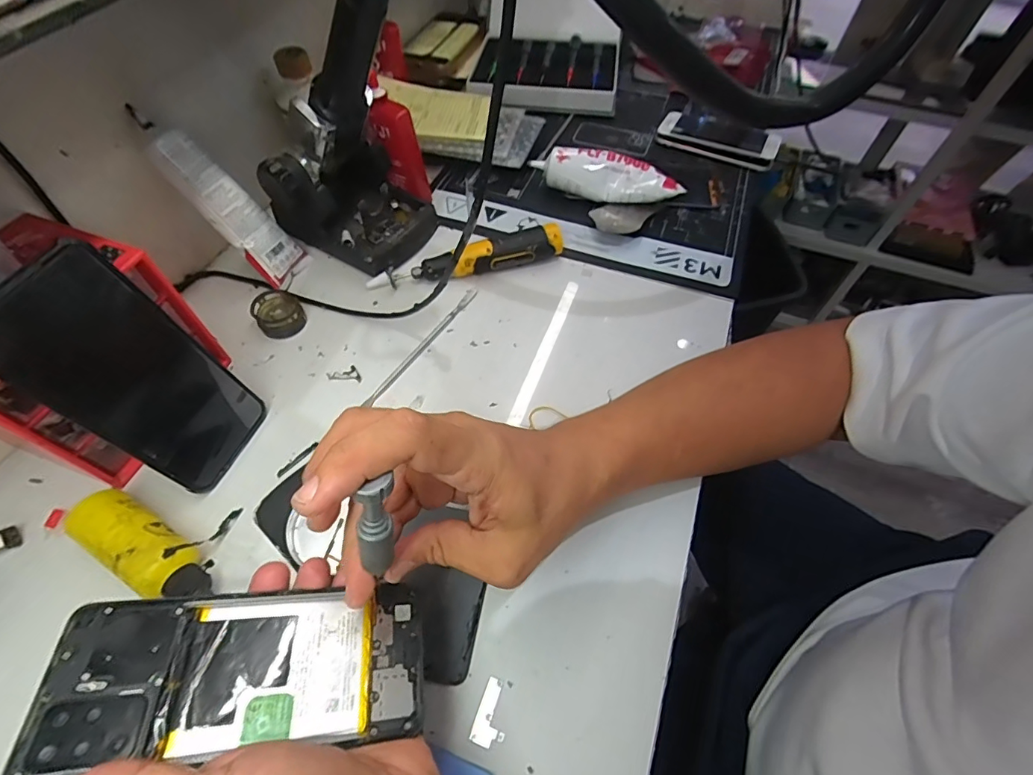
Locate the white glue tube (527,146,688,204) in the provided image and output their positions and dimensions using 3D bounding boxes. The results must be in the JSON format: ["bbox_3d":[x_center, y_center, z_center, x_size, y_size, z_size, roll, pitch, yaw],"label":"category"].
[{"bbox_3d":[0.094,-0.221,0.508,0.151,0.038,0.033,12,57,6],"label":"white glue tube"}]

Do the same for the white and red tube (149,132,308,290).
[{"bbox_3d":[-0.242,-0.152,0.412,0.024,0.132,0.042,-3,48,39],"label":"white and red tube"}]

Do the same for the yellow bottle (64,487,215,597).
[{"bbox_3d":[-0.234,0.102,0.305,0.100,0.036,0.035,28,60,15],"label":"yellow bottle"}]

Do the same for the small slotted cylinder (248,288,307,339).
[{"bbox_3d":[-0.209,-0.066,0.424,0.038,0.018,0.040,1,57,-2],"label":"small slotted cylinder"}]

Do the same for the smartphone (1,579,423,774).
[{"bbox_3d":[-0.126,0.130,0.226,0.156,0.004,0.068,2,46,-17],"label":"smartphone"}]

